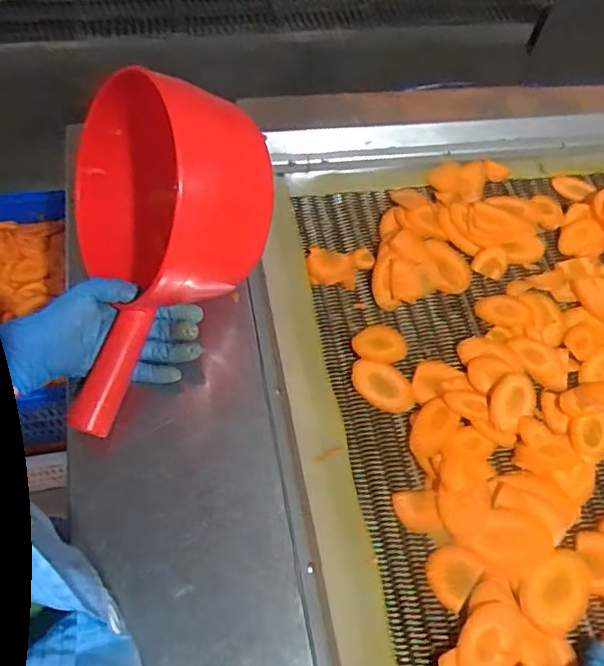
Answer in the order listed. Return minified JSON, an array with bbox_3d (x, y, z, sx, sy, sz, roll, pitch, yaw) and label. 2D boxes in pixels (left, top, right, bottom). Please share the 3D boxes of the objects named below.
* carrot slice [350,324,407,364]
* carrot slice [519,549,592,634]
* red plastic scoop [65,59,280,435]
[{"bbox_3d":[0.085,0.010,0.658,0.057,0.007,0.042,13,60,3],"label":"carrot slice"},{"bbox_3d":[0.229,0.229,0.540,0.054,0.004,0.076,39,65,17],"label":"carrot slice"},{"bbox_3d":[-0.158,-0.080,0.603,0.129,0.322,0.235,7,20,-35],"label":"red plastic scoop"}]

